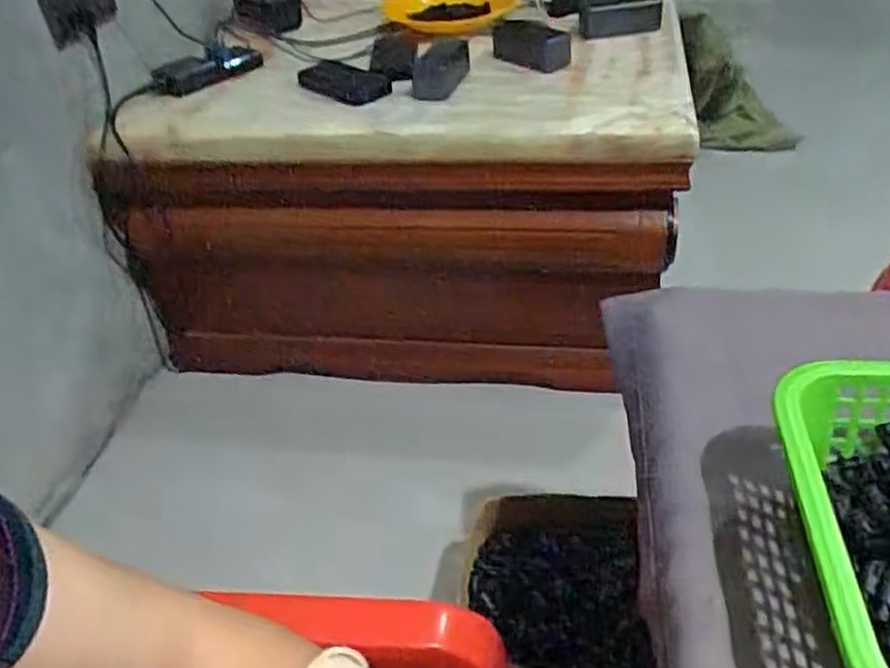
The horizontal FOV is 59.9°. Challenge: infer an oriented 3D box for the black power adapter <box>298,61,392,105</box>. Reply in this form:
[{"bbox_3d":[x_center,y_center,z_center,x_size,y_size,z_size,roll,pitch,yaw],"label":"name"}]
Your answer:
[{"bbox_3d":[-0.169,-0.396,1.214,0.054,0.035,0.199,-34,44,-32],"label":"black power adapter"}]

